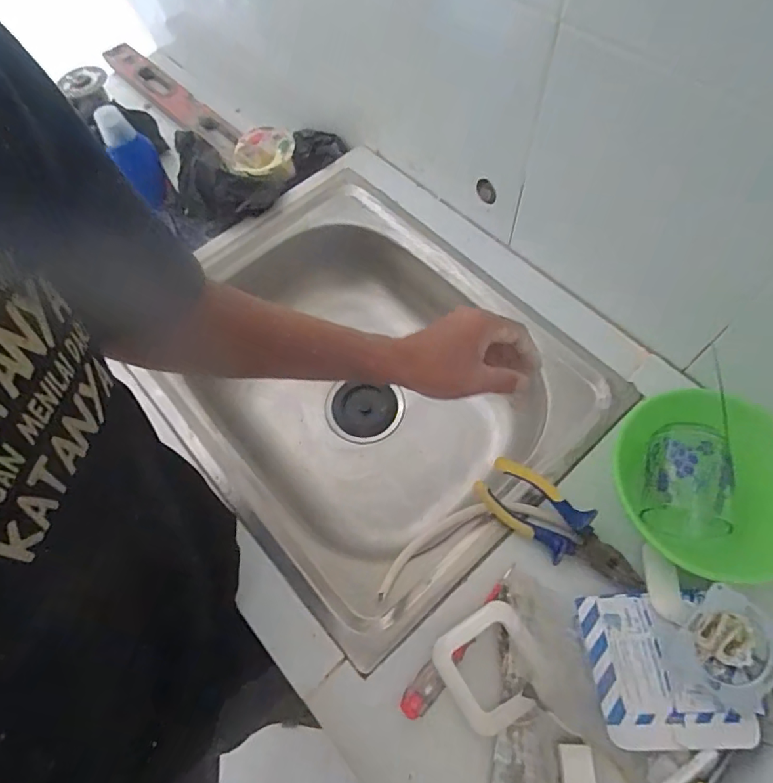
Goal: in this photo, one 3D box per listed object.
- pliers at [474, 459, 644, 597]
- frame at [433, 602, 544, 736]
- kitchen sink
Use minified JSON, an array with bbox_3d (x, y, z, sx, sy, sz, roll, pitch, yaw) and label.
[{"bbox_3d":[0.158,0.127,0.463,0.161,0.034,0.062,31,69,17],"label":"pliers"},{"bbox_3d":[0.086,0.227,0.411,0.081,0.006,0.080,-34,71,-3],"label":"frame"},{"bbox_3d":[-0.030,-0.012,0.634,0.401,0.139,0.515,-37,67,-14],"label":"kitchen sink"}]

